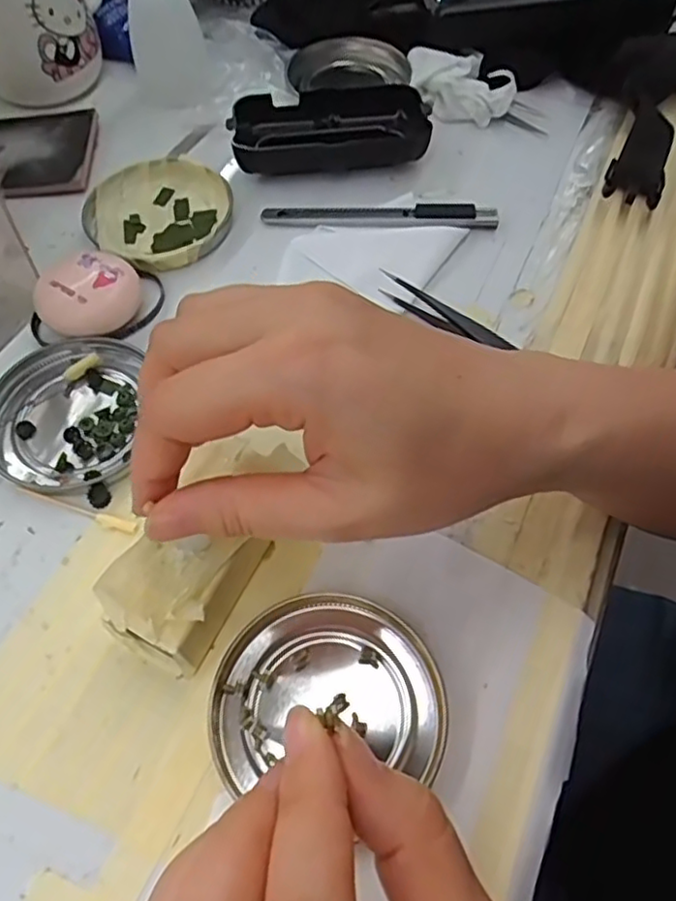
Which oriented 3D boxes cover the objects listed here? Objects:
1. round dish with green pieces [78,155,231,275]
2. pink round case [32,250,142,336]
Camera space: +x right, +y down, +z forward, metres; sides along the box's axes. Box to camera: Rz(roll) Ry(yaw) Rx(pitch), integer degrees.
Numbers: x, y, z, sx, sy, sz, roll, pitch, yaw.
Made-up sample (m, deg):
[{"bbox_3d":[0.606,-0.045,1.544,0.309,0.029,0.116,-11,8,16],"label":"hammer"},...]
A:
[{"bbox_3d":[-0.096,-0.131,0.357,0.079,0.009,0.075,0,60,0],"label":"round dish with green pieces"},{"bbox_3d":[-0.120,-0.075,0.317,0.045,0.022,0.042,0,60,0],"label":"pink round case"}]

